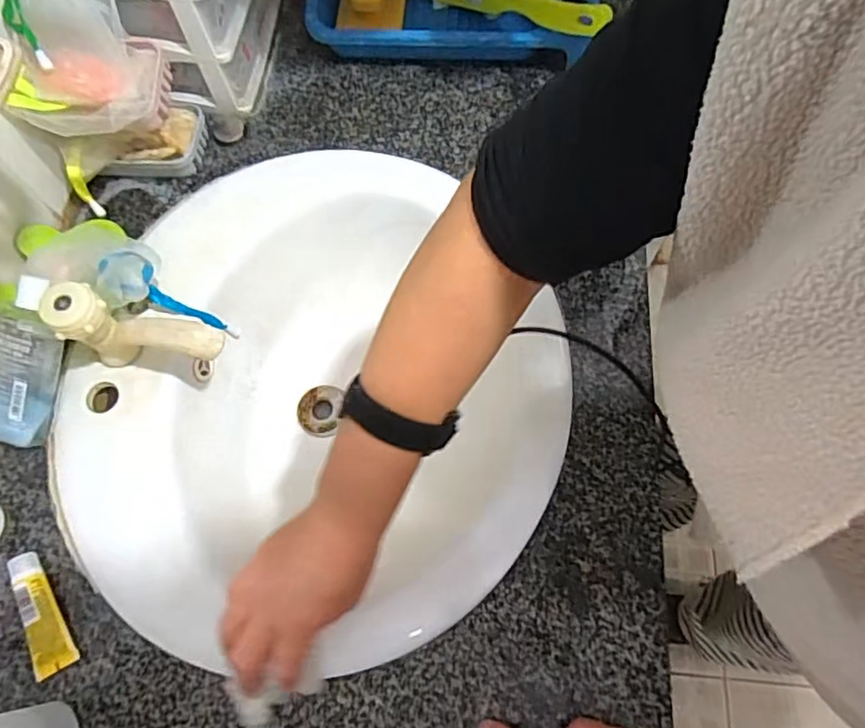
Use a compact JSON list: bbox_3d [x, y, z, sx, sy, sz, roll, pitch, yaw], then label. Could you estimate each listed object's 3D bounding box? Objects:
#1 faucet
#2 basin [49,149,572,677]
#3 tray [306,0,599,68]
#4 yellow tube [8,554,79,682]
[{"bbox_3d":[-0.240,-0.019,0.496,0.130,0.096,0.045,13,69,7],"label":"faucet"},{"bbox_3d":[-0.101,0.026,0.595,0.437,0.151,0.475,-1,68,1],"label":"basin"},{"bbox_3d":[0.028,-0.419,0.680,0.320,0.066,0.172,4,68,3],"label":"tray"},{"bbox_3d":[-0.310,0.196,0.466,0.028,0.020,0.095,-28,70,-9],"label":"yellow tube"}]

